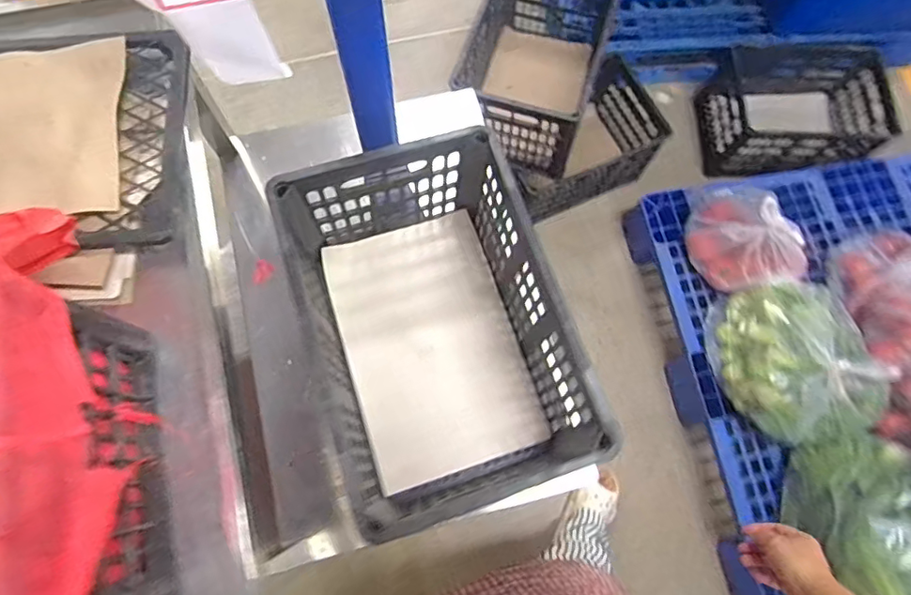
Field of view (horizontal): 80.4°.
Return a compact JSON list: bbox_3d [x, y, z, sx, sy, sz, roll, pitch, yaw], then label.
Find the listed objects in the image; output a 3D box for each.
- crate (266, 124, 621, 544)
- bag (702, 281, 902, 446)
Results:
[{"bbox_3d":[-0.025,0.040,0.694,0.283,0.222,0.414,-16,75,-7],"label":"crate"},{"bbox_3d":[0.744,0.129,1.170,0.274,0.178,0.354,-15,75,-6],"label":"bag"}]

